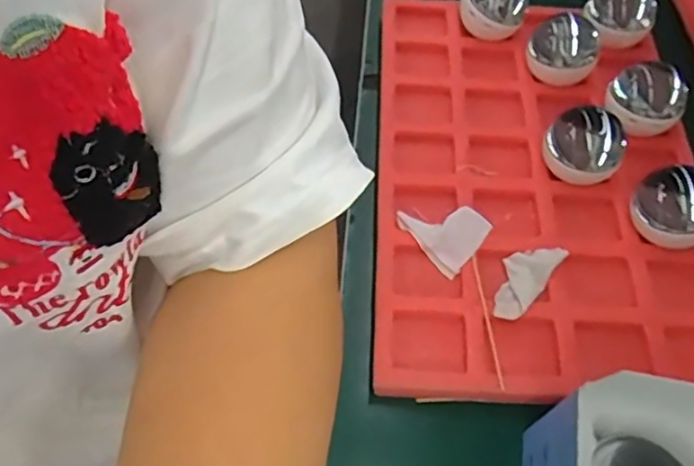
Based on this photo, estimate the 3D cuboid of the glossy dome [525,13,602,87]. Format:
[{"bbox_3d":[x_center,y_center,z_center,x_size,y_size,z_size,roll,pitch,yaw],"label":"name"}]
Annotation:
[{"bbox_3d":[0.240,-0.201,0.667,0.078,0.070,0.074,25,60,12],"label":"glossy dome"}]

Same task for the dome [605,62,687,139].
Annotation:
[{"bbox_3d":[0.314,-0.140,0.630,0.059,0.061,0.074,-32,65,-21],"label":"dome"}]

